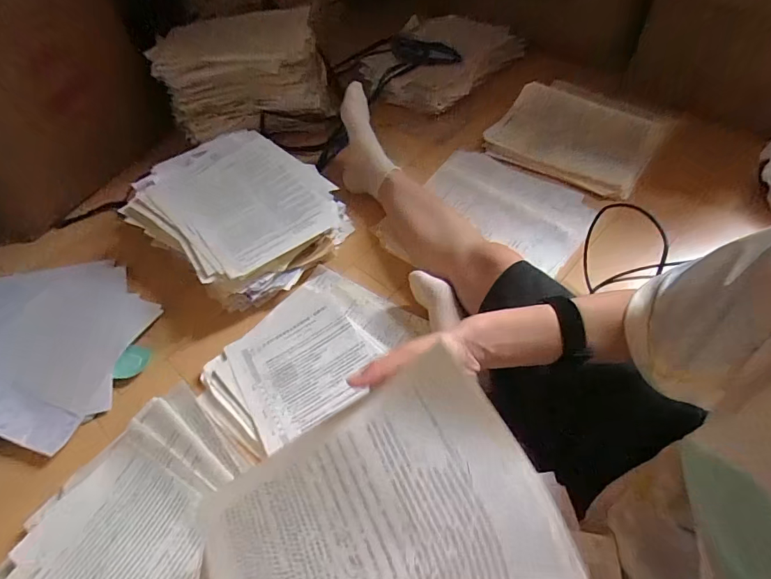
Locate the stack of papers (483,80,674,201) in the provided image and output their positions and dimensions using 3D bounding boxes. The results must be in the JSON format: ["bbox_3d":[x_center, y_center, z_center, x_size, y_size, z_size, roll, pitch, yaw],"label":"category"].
[{"bbox_3d":[0.391,-0.329,0.857,0.295,0.032,0.266,33,63,26],"label":"stack of papers"}]

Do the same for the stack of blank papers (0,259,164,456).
[{"bbox_3d":[-0.570,0.075,0.694,0.331,0.037,0.327,6,55,10],"label":"stack of blank papers"}]

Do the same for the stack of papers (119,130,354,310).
[{"bbox_3d":[-0.258,-0.140,0.772,0.401,0.104,0.292,33,63,26],"label":"stack of papers"}]

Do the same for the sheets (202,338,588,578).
[{"bbox_3d":[-0.025,0.178,0.293,0.267,0.048,0.182,-34,56,7],"label":"sheets"}]

